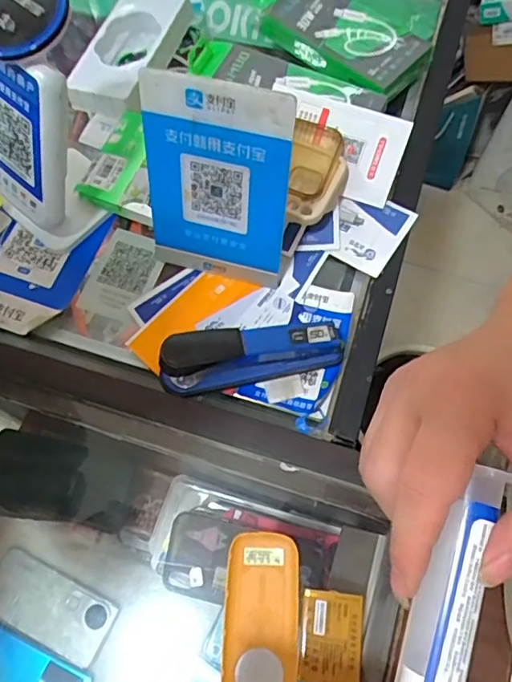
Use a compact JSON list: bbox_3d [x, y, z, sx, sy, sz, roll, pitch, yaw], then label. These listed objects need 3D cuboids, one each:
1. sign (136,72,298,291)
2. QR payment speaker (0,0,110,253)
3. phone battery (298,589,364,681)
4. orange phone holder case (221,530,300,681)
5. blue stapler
[{"bbox_3d":[-0.033,-0.125,0.450,0.119,0.173,0.010,14,49,9],"label":"sign"},{"bbox_3d":[-0.184,-0.182,0.465,0.092,0.188,0.120,41,75,16],"label":"QR payment speaker"},{"bbox_3d":[0.054,0.210,0.387,0.042,0.004,0.059,5,69,4],"label":"phone battery"},{"bbox_3d":[0.004,0.201,0.395,0.052,0.007,0.117,2,68,3],"label":"orange phone holder case"},{"bbox_3d":[-0.004,0.009,0.450,0.151,0.060,0.035,-10,68,-2],"label":"blue stapler"}]

